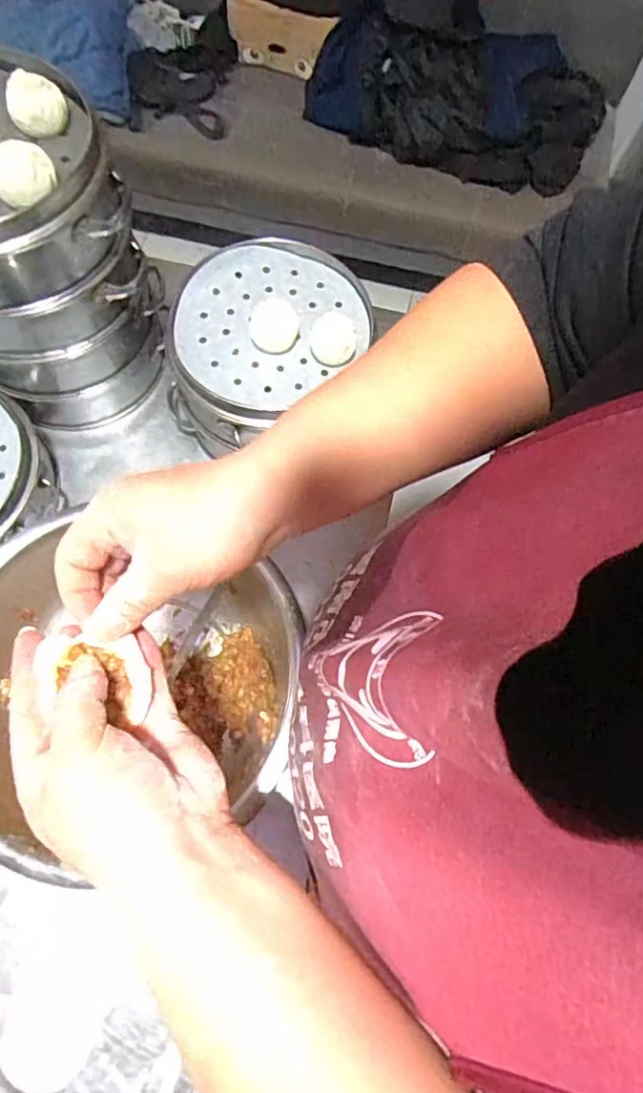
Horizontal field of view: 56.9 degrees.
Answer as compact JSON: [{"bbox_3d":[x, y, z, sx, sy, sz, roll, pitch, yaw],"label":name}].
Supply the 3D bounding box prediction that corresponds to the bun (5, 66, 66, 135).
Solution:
[{"bbox_3d":[-0.213,-0.331,0.445,0.036,0.028,0.035,-3,71,-3],"label":"bun"}]

